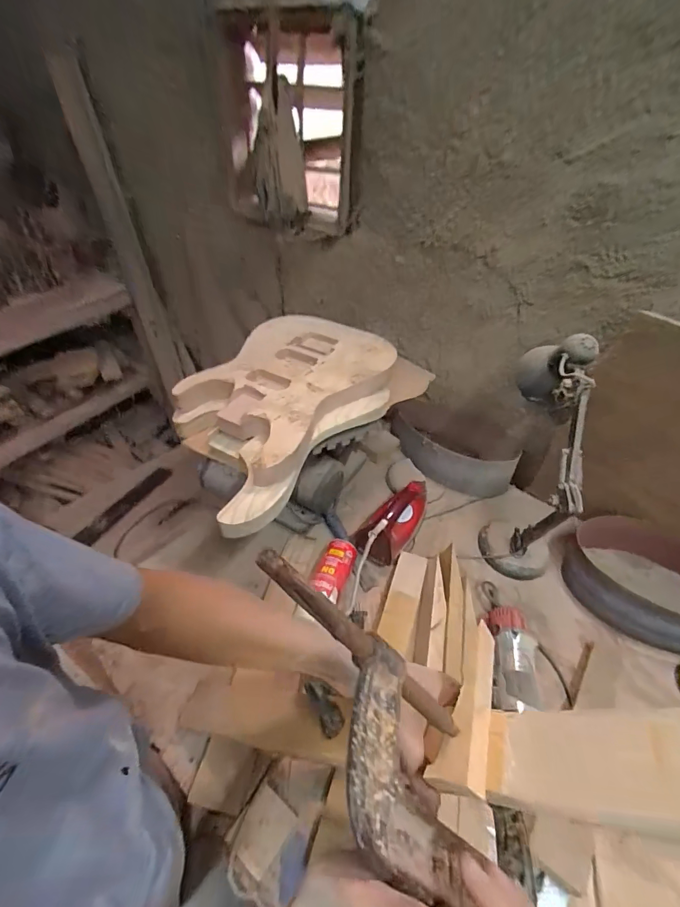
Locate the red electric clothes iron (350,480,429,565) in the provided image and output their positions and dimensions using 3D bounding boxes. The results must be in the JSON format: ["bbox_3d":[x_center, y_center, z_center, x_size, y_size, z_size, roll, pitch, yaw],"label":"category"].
[{"bbox_3d":[0.111,0.158,0.851,0.071,0.112,0.219,32,52,29],"label":"red electric clothes iron"}]

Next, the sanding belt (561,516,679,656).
[{"bbox_3d":[0.609,0.254,0.751,0.202,0.086,0.340,-32,52,-30],"label":"sanding belt"}]

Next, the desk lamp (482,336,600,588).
[{"bbox_3d":[0.380,0.017,0.773,0.154,0.436,0.275,16,45,15],"label":"desk lamp"}]

